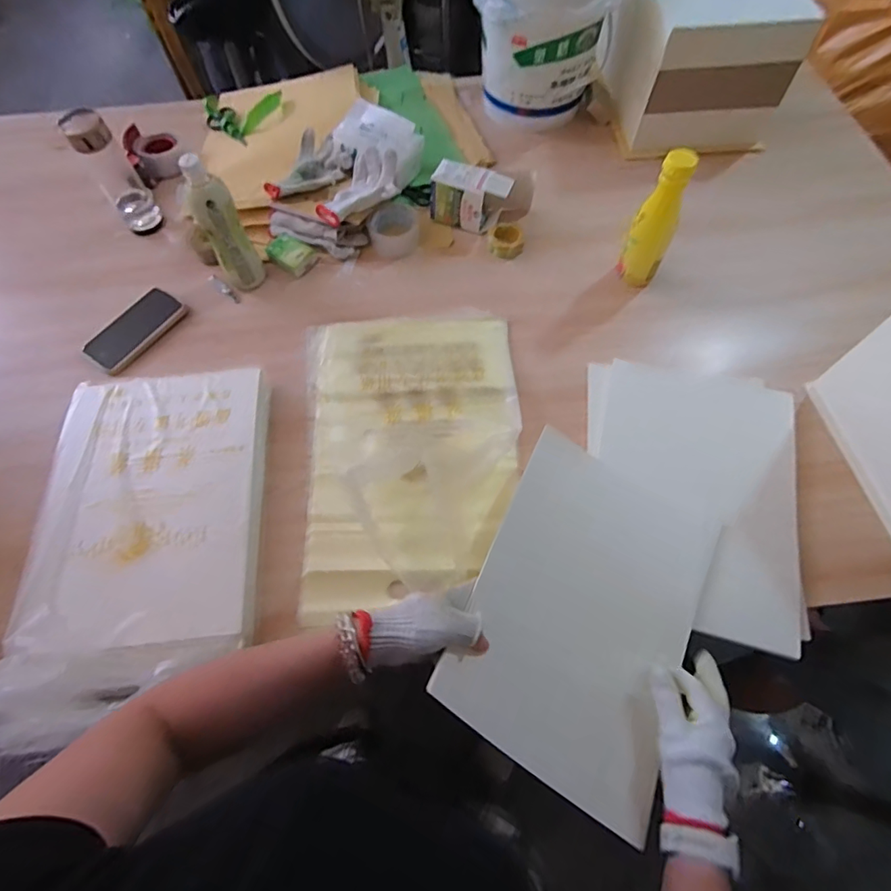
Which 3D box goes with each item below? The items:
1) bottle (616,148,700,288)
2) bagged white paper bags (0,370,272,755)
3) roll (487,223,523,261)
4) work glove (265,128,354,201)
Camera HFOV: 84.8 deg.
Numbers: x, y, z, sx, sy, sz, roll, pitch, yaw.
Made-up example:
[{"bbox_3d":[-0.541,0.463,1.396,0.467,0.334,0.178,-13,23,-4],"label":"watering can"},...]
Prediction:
[{"bbox_3d":[0.321,-0.338,0.759,0.065,0.205,0.057,21,66,11],"label":"bottle"},{"bbox_3d":[-0.382,0.110,0.631,0.273,0.060,0.453,-5,63,-1],"label":"bagged white paper bags"},{"bbox_3d":[0.110,-0.370,0.878,0.063,0.024,0.073,11,64,7],"label":"roll"},{"bbox_3d":[-0.263,-0.510,0.909,0.164,0.044,0.123,-41,69,-17],"label":"work glove"}]

